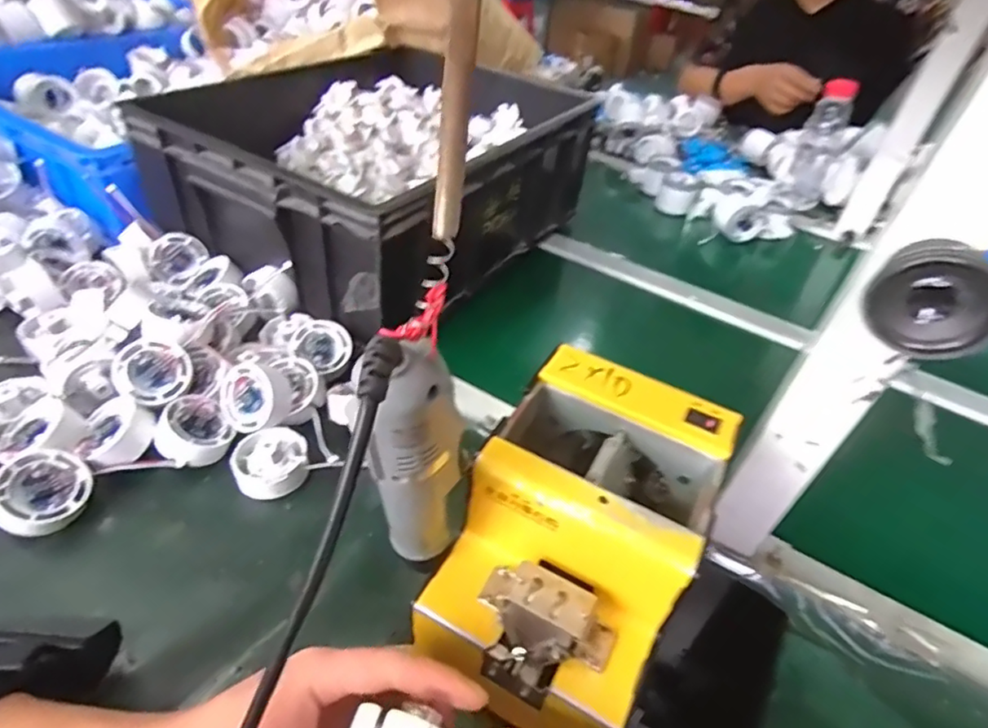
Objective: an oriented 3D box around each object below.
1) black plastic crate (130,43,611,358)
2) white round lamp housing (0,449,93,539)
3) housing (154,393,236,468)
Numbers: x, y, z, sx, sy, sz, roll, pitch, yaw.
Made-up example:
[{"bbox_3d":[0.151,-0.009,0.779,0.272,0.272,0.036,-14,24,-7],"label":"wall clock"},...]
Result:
[{"bbox_3d":[-0.141,-0.257,0.734,0.388,0.159,0.477,27,44,21],"label":"black plastic crate"},{"bbox_3d":[-0.320,0.092,0.408,0.055,0.027,0.053,20,50,-26],"label":"white round lamp housing"},{"bbox_3d":[-0.241,0.055,0.462,0.054,0.029,0.054,24,38,-20],"label":"housing"}]

